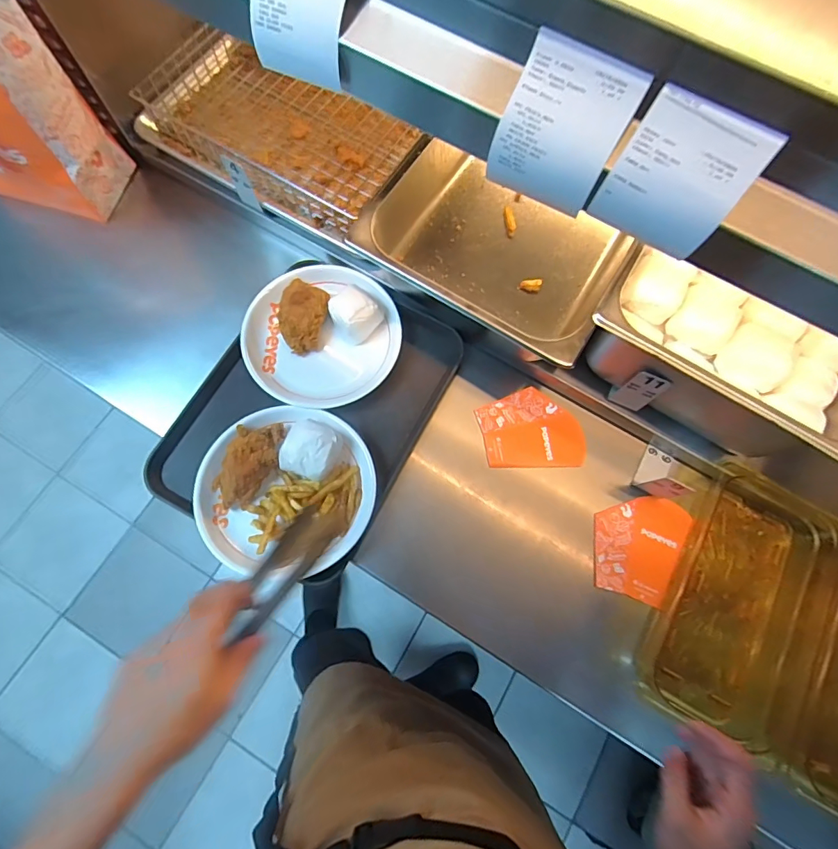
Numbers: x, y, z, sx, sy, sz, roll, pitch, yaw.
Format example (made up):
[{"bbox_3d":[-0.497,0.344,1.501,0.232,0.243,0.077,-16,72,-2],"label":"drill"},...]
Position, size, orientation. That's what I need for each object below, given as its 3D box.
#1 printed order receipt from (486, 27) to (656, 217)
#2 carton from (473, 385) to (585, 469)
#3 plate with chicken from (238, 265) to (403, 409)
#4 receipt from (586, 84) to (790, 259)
[{"bbox_3d":[0.098,-0.204,0.322,0.078,0.089,0.022,32,33,6],"label":"printed order receipt"},{"bbox_3d":[0.161,0.010,0.671,0.137,0.014,0.119,-12,75,-5],"label":"carton"},{"bbox_3d":[-0.137,-0.130,0.652,0.214,0.047,0.206,0,74,-2],"label":"plate with chicken"},{"bbox_3d":[0.170,-0.162,0.304,0.079,0.082,0.012,31,44,5],"label":"receipt"}]

